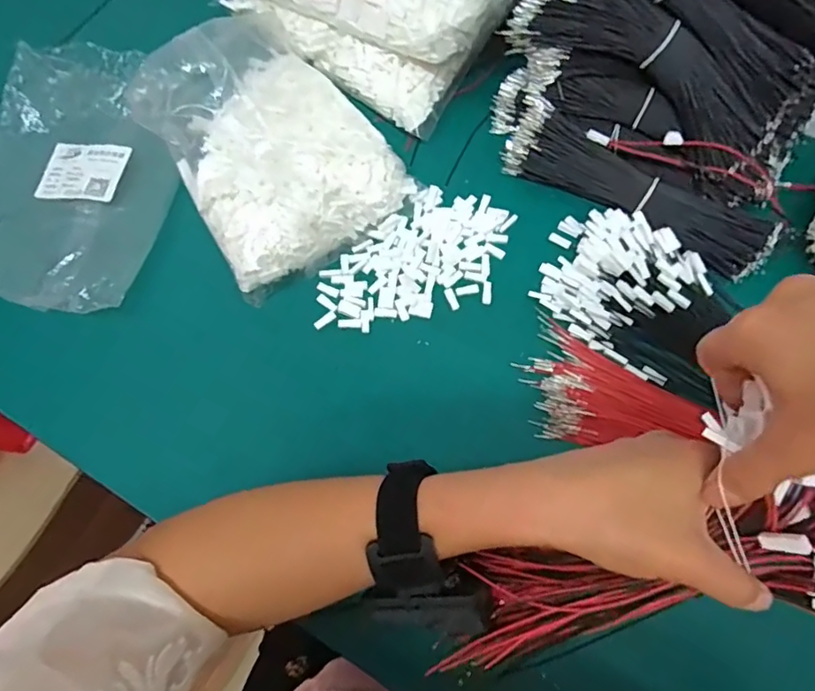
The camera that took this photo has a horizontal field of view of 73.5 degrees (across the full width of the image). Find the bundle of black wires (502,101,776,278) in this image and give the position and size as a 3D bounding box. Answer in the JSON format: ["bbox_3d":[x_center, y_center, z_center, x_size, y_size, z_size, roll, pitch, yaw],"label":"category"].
[{"bbox_3d":[0.195,-0.134,0.469,0.232,0.032,0.051,32,75,11],"label":"bundle of black wires"}]

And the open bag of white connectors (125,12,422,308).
[{"bbox_3d":[-0.126,-0.180,0.467,0.175,0.063,0.220,-39,74,-11],"label":"open bag of white connectors"}]

